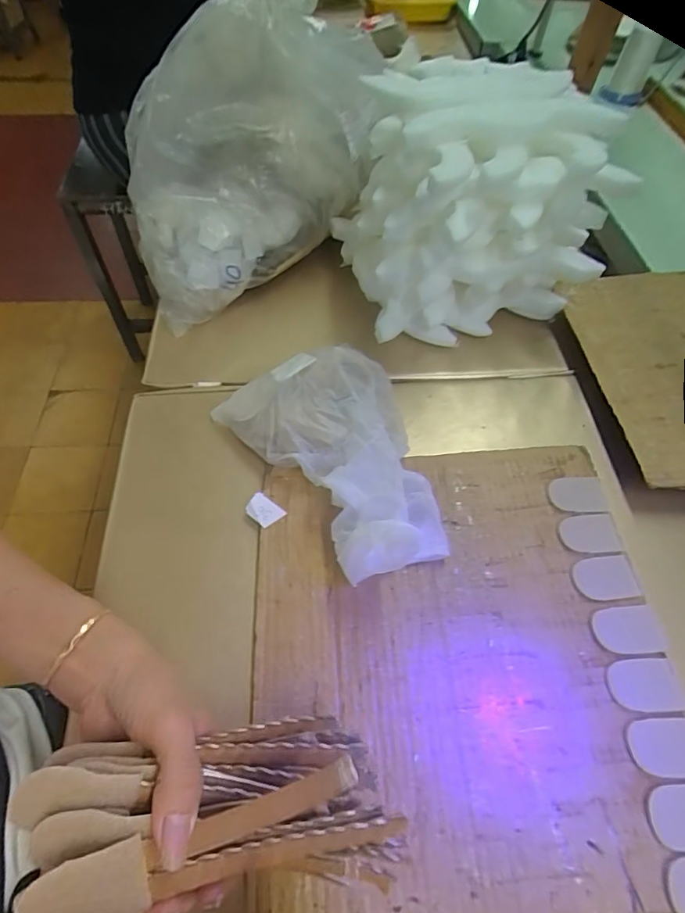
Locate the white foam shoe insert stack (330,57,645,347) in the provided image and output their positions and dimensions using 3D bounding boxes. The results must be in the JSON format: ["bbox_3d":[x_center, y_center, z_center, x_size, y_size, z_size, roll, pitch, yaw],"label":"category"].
[{"bbox_3d":[0.128,-0.241,0.489,0.239,0.182,0.183,-8,57,-6],"label":"white foam shoe insert stack"}]

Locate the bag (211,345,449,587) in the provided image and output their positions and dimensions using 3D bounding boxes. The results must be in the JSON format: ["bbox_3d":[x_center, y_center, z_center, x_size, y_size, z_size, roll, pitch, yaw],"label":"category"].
[{"bbox_3d":[0.009,-0.016,0.395,0.145,0.066,0.225,-32,63,-20],"label":"bag"}]

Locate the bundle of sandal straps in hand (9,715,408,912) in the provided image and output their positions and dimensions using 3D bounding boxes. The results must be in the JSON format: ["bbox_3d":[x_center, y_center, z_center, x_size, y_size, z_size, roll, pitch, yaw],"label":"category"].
[{"bbox_3d":[-0.055,0.159,0.214,0.155,0.050,0.067,1,56,-13],"label":"bundle of sandal straps in hand"}]

